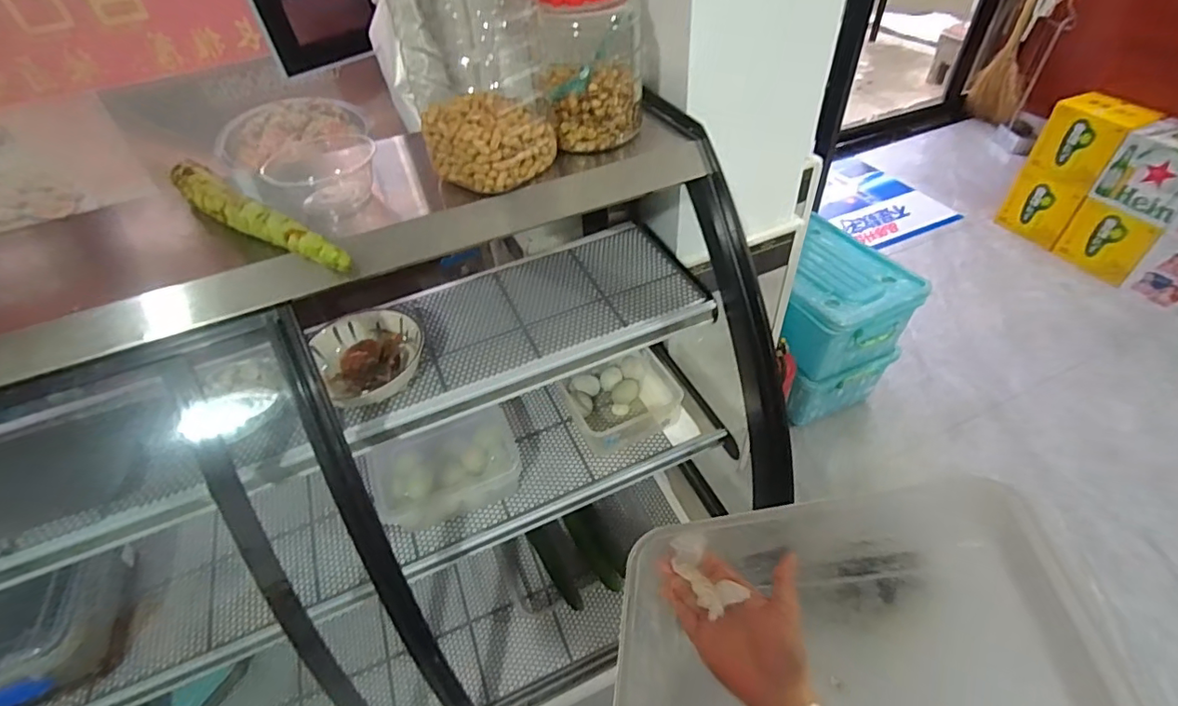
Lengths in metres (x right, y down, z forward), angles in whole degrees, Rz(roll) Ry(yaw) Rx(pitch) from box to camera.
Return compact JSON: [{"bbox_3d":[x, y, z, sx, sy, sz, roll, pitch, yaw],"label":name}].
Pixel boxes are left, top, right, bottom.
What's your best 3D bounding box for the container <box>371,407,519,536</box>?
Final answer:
[{"bbox_3d":[-0.243,0.211,0.958,0.245,0.100,0.153,-23,48,-16],"label":"container"}]

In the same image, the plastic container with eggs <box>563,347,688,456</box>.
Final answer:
[{"bbox_3d":[0.074,0.094,1.070,0.215,0.092,0.183,-21,48,-14],"label":"plastic container with eggs"}]

